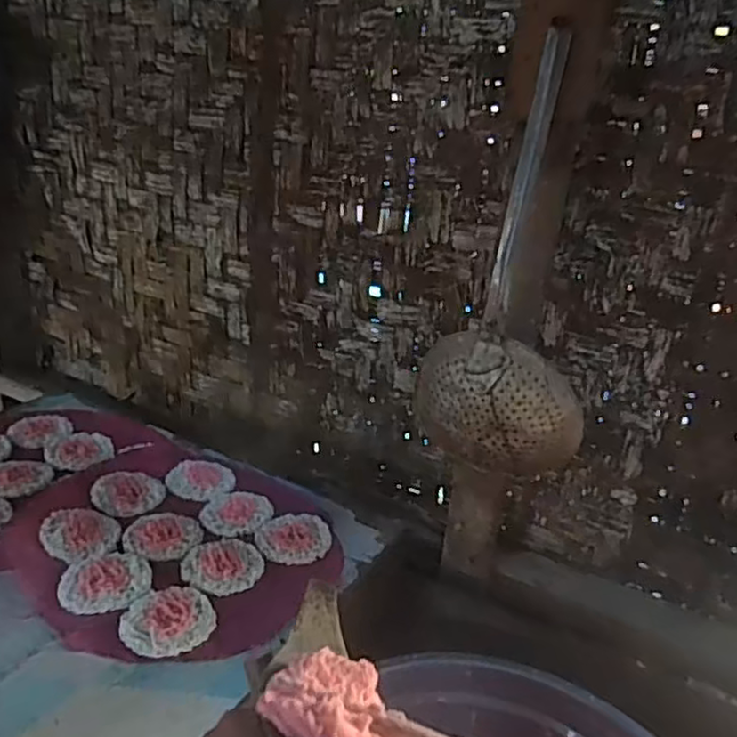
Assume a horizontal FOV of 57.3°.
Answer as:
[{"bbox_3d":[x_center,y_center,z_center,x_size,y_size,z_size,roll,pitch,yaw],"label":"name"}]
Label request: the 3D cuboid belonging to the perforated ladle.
[{"bbox_3d":[0.151,-0.089,0.678,0.165,0.405,0.090,6,21,0],"label":"perforated ladle"}]

